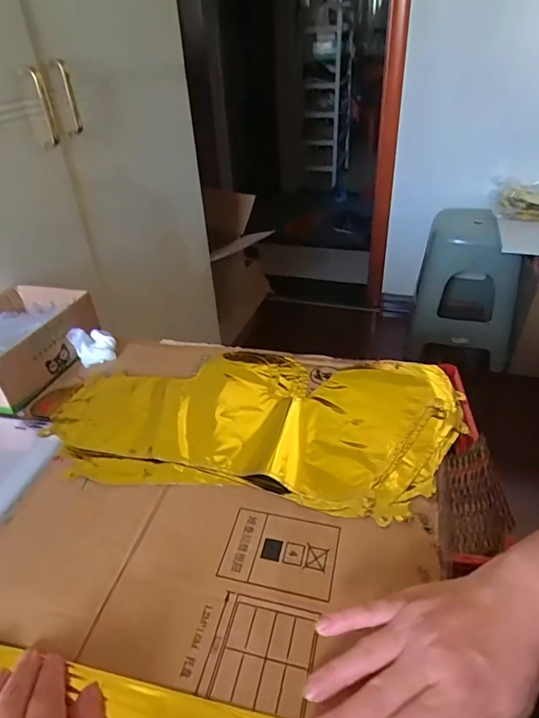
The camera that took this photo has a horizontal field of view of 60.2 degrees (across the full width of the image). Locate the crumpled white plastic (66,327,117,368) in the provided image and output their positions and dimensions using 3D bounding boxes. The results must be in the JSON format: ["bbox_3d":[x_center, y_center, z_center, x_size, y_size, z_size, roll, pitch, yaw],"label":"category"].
[{"bbox_3d":[-0.232,-0.020,0.610,0.051,0.038,0.032,-20,39,-22],"label":"crumpled white plastic"}]

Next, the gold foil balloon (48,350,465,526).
[{"bbox_3d":[-0.019,0.053,0.505,0.421,0.019,0.218,5,37,12],"label":"gold foil balloon"}]

